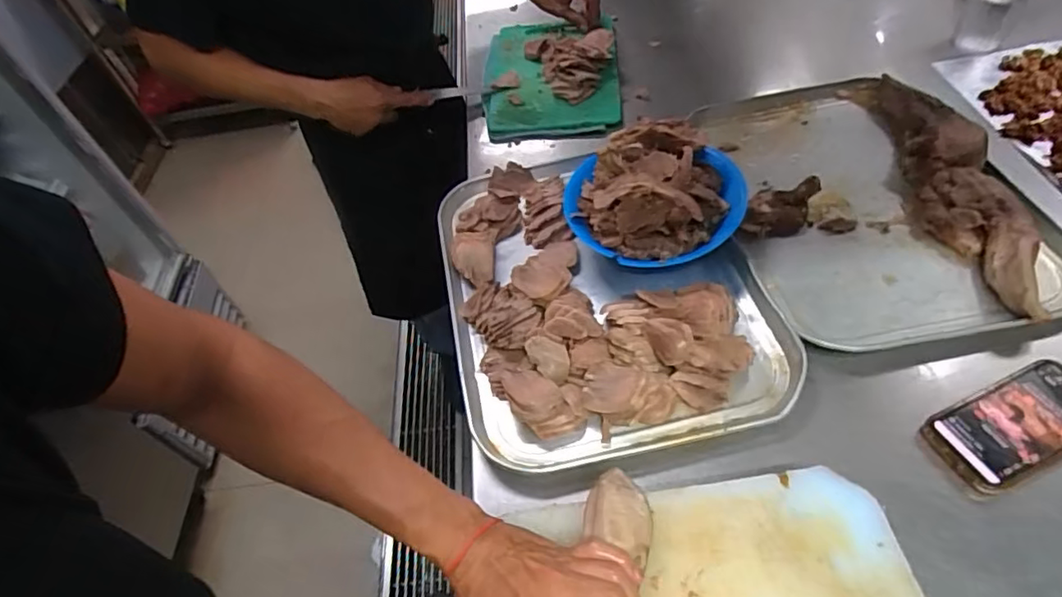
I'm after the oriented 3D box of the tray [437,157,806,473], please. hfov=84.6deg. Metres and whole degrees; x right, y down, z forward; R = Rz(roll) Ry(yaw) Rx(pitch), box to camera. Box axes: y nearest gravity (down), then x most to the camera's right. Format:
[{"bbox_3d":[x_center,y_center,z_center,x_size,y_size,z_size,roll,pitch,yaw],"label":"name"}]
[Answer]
[{"bbox_3d":[0.071,-0.031,0.701,0.342,0.048,0.443,-14,51,-2],"label":"tray"}]

